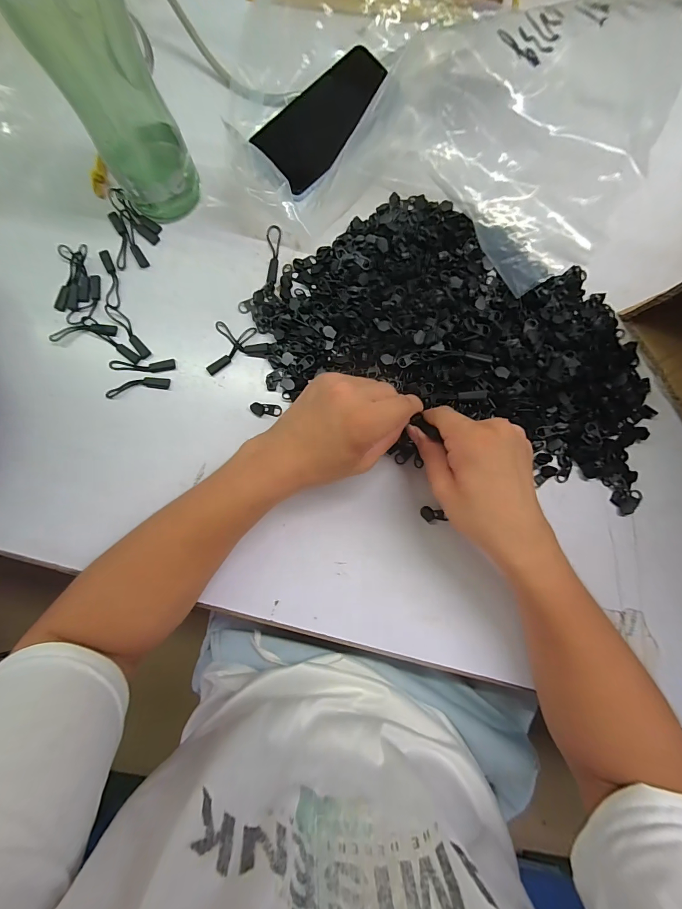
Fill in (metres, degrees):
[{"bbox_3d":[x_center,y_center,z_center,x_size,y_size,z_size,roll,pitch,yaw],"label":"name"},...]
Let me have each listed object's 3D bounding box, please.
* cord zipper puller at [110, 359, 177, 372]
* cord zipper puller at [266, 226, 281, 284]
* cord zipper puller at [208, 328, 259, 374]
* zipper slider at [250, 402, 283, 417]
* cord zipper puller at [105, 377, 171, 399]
[{"bbox_3d":[-0.189,-0.084,0.337,0.061,0.004,0.012,-2,85,0],"label":"cord zipper puller"},{"bbox_3d":[-0.067,-0.199,0.352,0.014,0.004,0.062,-1,85,0],"label":"cord zipper puller"},{"bbox_3d":[-0.104,-0.100,0.340,0.009,0.004,0.061,42,86,3],"label":"cord zipper puller"},{"bbox_3d":[-0.070,-0.042,0.334,0.028,0.004,0.012,3,85,-12],"label":"zipper slider"},{"bbox_3d":[-0.190,-0.064,0.334,0.058,0.004,0.014,-11,85,-1],"label":"cord zipper puller"}]

